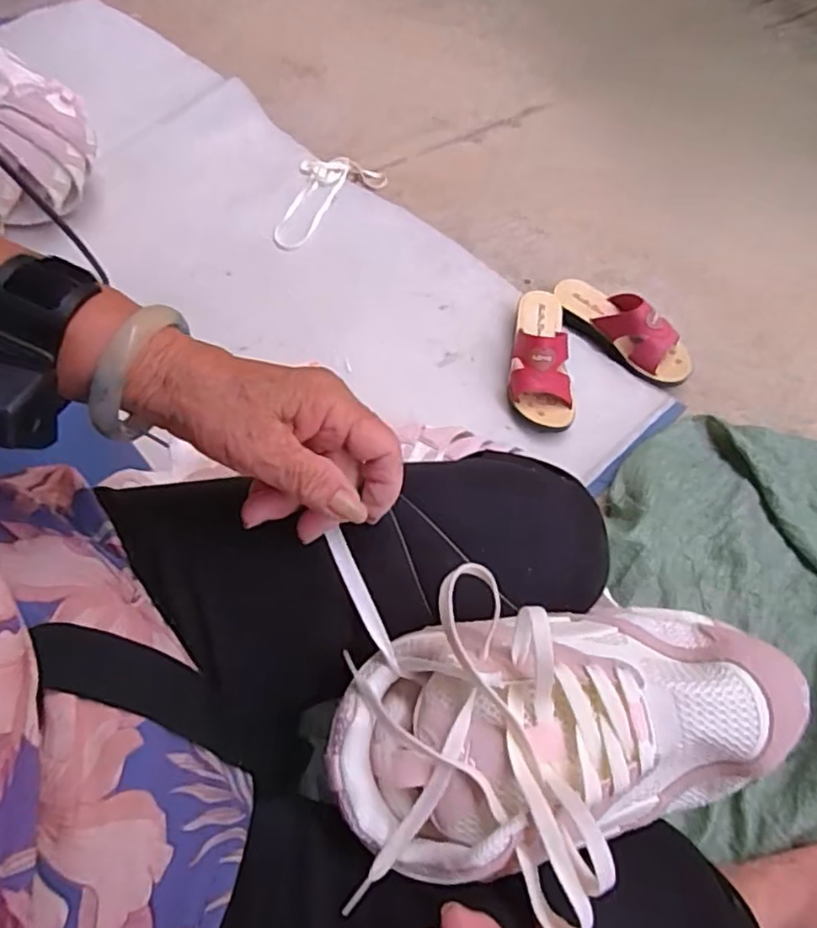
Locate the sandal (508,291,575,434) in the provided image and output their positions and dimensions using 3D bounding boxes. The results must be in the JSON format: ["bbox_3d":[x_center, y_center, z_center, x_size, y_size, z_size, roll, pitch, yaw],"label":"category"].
[{"bbox_3d":[0.188,-0.156,0.897,0.087,0.082,0.225,5,63,5],"label":"sandal"}]

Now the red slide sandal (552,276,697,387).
[{"bbox_3d":[0.311,-0.203,0.932,0.227,0.074,0.078,41,71,21],"label":"red slide sandal"}]

